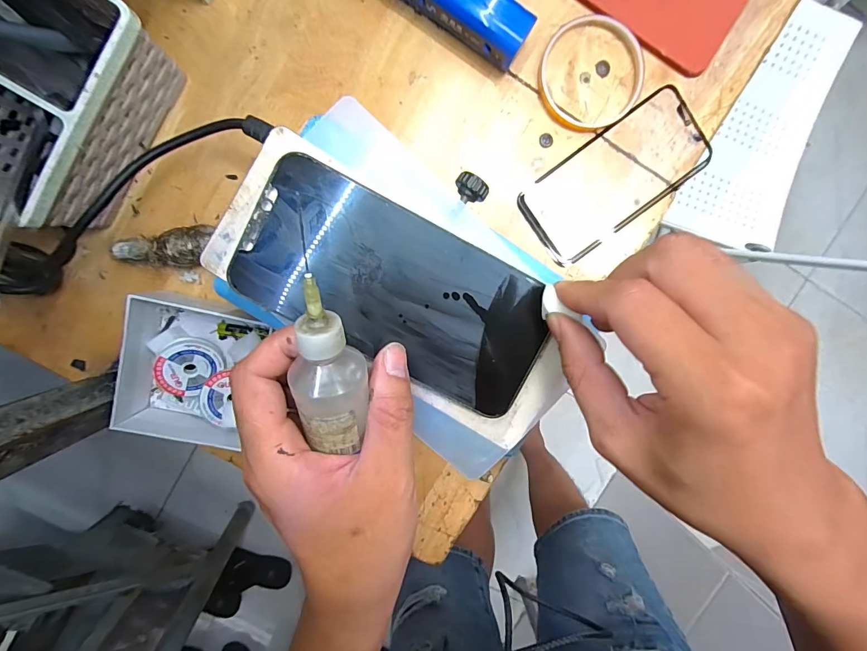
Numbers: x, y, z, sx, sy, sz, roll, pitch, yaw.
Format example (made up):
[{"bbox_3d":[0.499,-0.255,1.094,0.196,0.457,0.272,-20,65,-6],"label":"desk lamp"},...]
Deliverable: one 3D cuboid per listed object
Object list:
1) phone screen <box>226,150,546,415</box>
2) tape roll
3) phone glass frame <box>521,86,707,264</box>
[{"bbox_3d":[-0.017,-0.018,0.204,0.154,0.006,0.075,29,95,-8],"label":"phone screen"},{"bbox_3d":[0.125,-0.200,0.322,0.084,0.009,0.083,-1,98,-4],"label":"tape roll"},{"bbox_3d":[0.151,-0.122,0.338,0.156,0.005,0.073,-36,94,2],"label":"phone glass frame"}]

